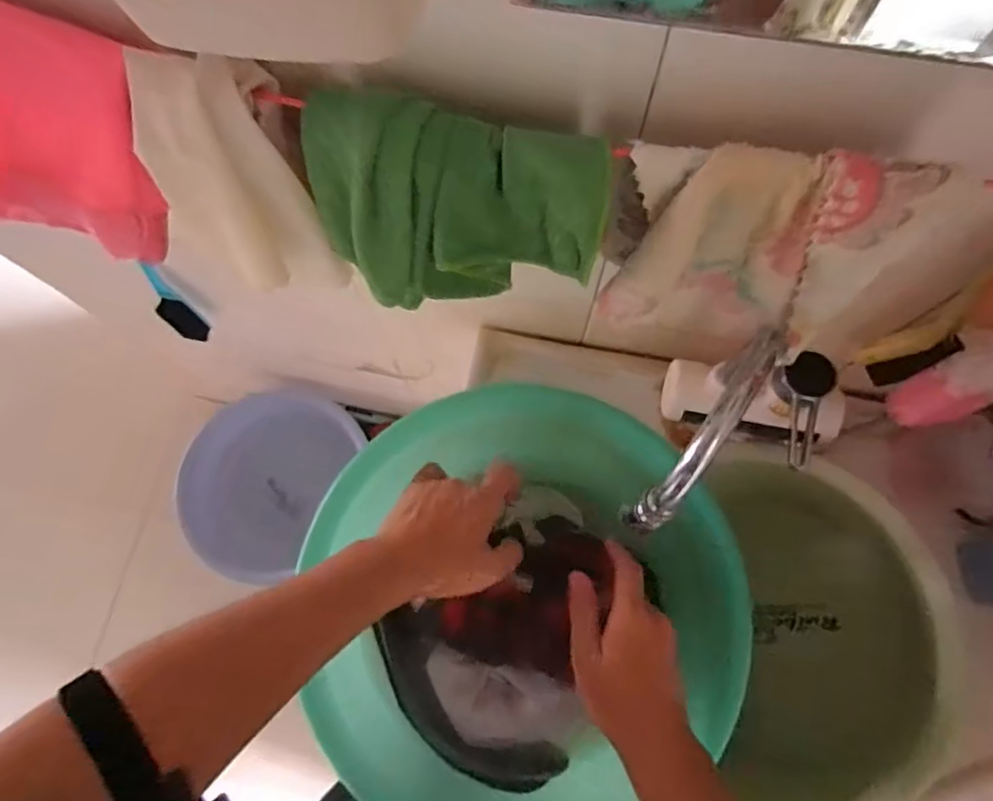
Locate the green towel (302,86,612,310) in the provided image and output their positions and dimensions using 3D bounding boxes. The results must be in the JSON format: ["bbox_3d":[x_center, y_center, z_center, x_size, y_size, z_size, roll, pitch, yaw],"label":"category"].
[{"bbox_3d":[-0.027,-0.108,0.361,0.169,0.135,0.033,13,50,1],"label":"green towel"}]

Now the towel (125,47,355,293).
[{"bbox_3d":[-0.156,-0.126,0.364,0.083,0.150,0.016,-22,46,-7],"label":"towel"}]

